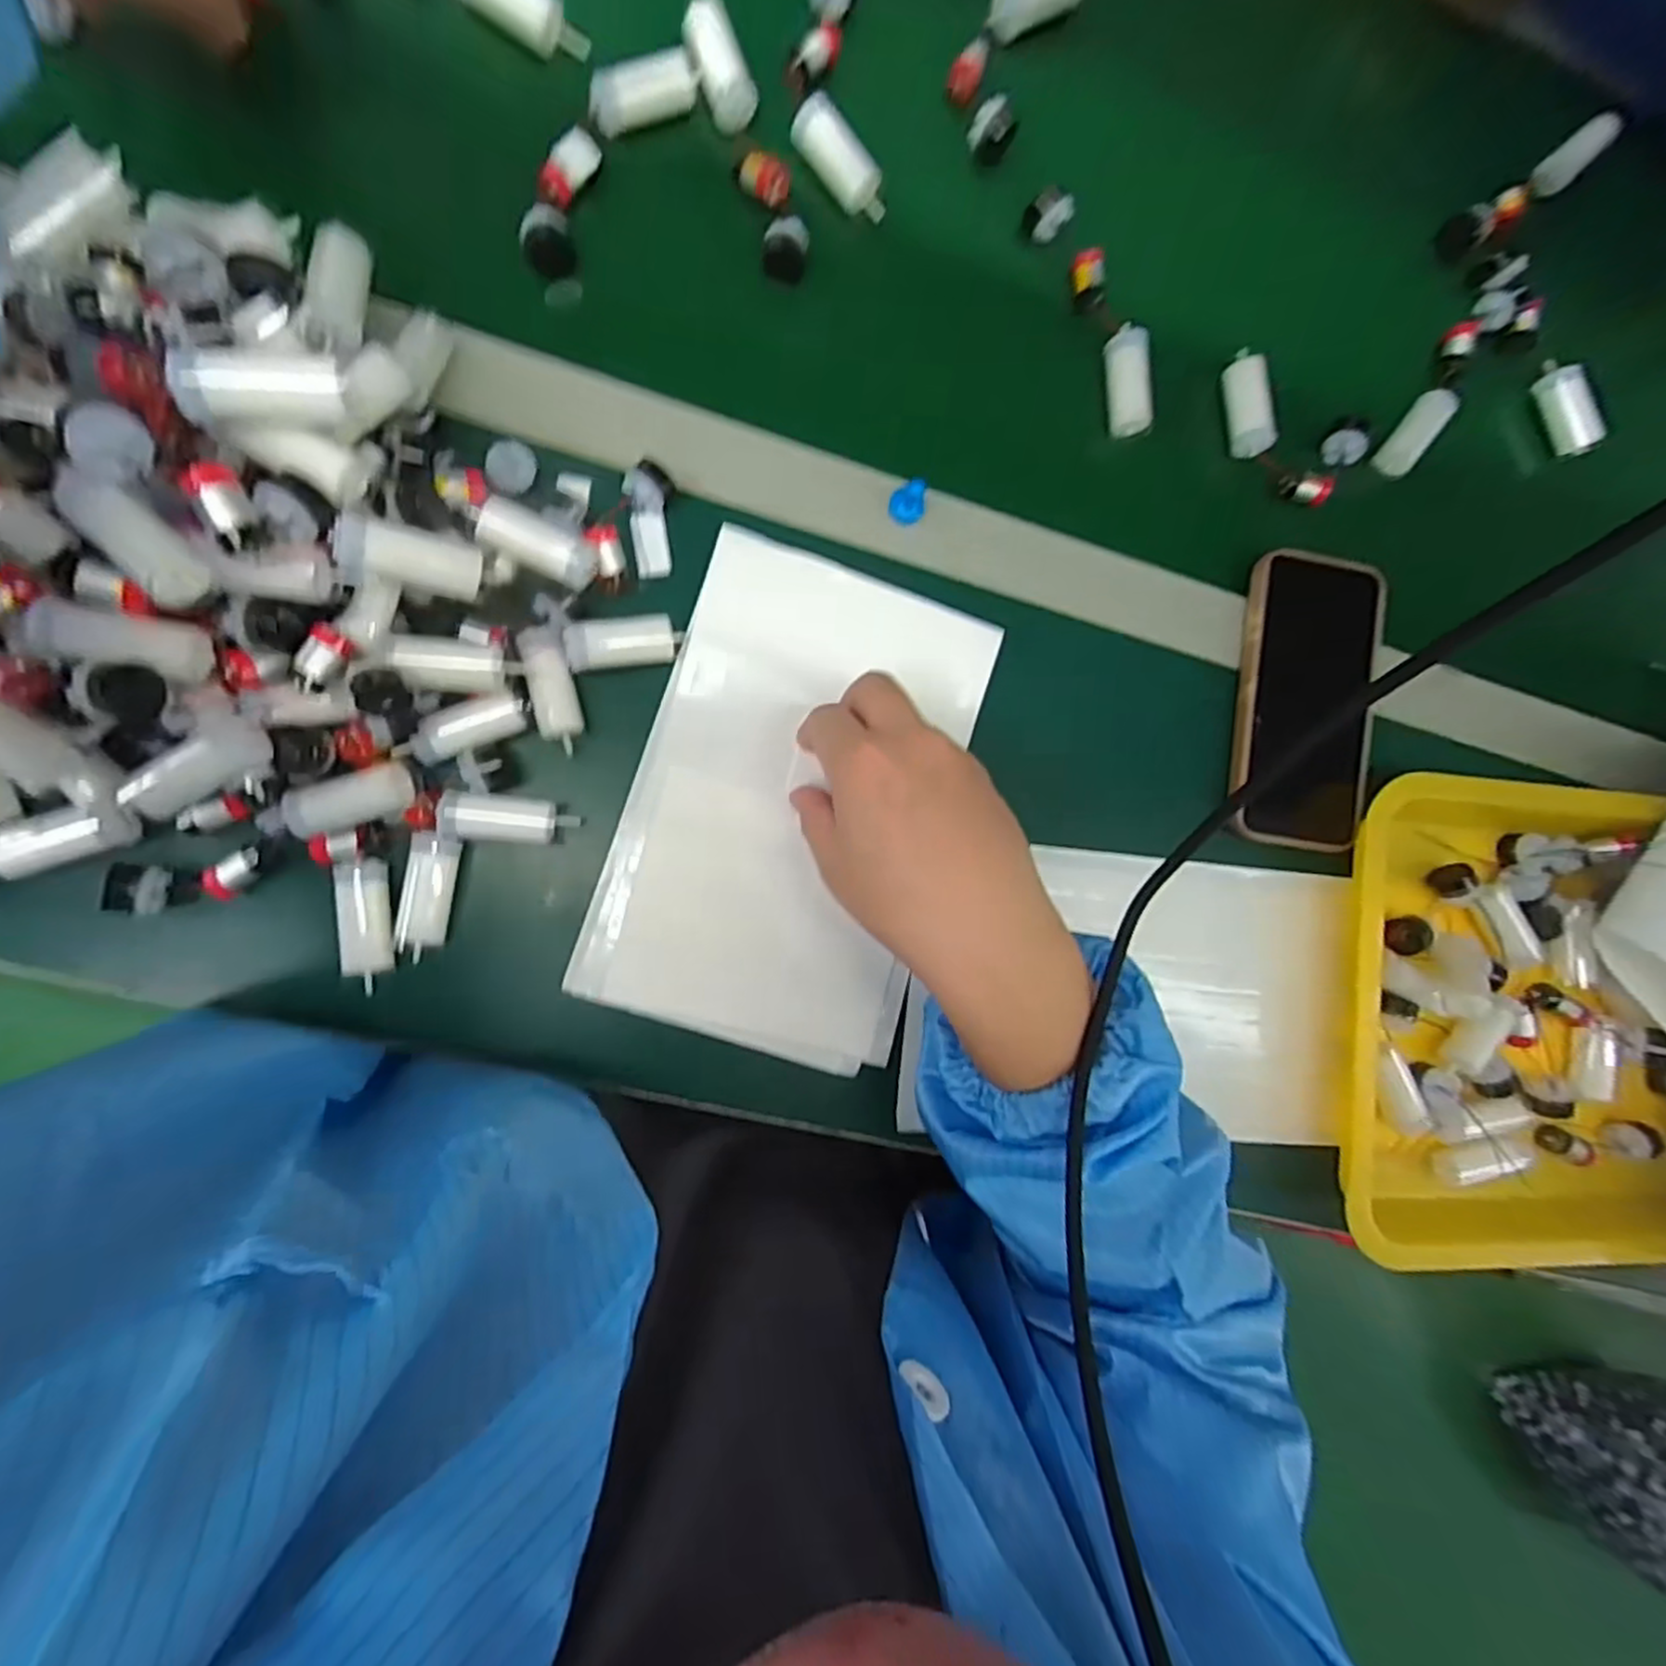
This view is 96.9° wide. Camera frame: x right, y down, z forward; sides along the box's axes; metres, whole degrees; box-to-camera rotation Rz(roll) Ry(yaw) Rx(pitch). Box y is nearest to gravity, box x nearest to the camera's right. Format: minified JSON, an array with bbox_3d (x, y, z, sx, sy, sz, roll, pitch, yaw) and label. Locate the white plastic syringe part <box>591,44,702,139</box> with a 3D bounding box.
[{"bbox_3d":[-0.092,-0.368,0.365,0.057,0.018,0.021,-30,94,-9],"label":"white plastic syringe part"}]

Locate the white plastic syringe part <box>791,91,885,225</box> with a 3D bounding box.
[{"bbox_3d":[0.004,-0.344,0.378,0.060,0.017,0.022,42,83,-20],"label":"white plastic syringe part"}]

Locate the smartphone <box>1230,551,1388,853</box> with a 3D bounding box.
[{"bbox_3d":[0.264,-0.073,0.410,0.080,0.012,0.156,7,88,-9],"label":"smartphone"}]

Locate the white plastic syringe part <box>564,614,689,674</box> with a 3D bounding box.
[{"bbox_3d":[-0.096,-0.089,0.348,0.056,0.016,0.021,-13,91,-24],"label":"white plastic syringe part"}]

